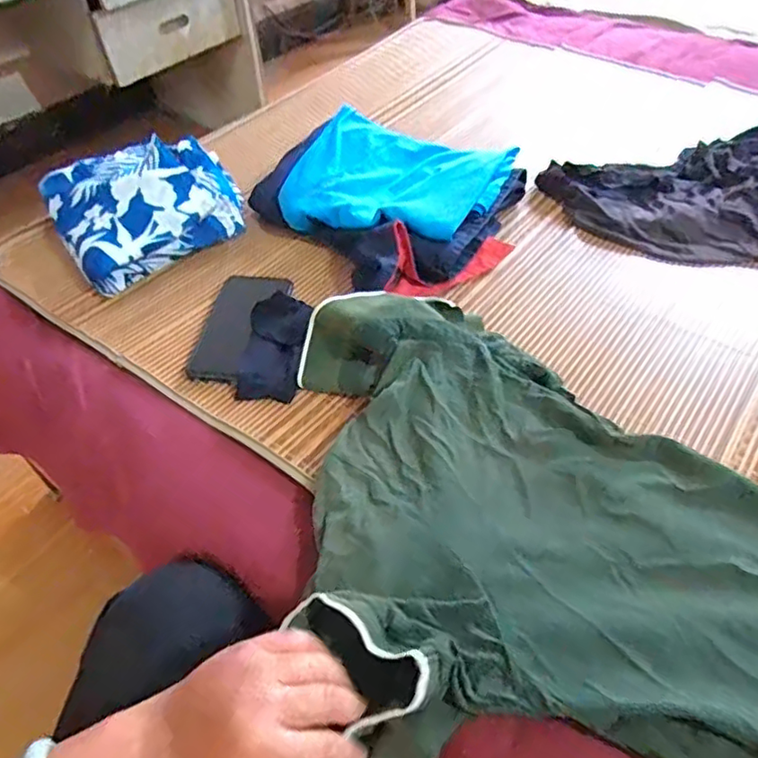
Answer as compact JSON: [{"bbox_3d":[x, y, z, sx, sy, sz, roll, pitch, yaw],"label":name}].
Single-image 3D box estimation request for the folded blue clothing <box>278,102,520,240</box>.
[{"bbox_3d":[0.025,-0.262,0.765,0.254,0.041,0.228,15,50,18],"label":"folded blue clothing"}]

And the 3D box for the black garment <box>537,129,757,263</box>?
[{"bbox_3d":[0.479,-0.243,0.767,0.461,0.038,0.285,-16,48,-10],"label":"black garment"}]

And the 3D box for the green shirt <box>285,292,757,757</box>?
[{"bbox_3d":[0.182,0.170,0.385,0.719,0.050,0.342,31,57,25],"label":"green shirt"}]

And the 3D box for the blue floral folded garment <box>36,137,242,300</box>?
[{"bbox_3d":[-0.295,-0.225,0.767,0.218,0.089,0.210,-27,50,-19],"label":"blue floral folded garment"}]

